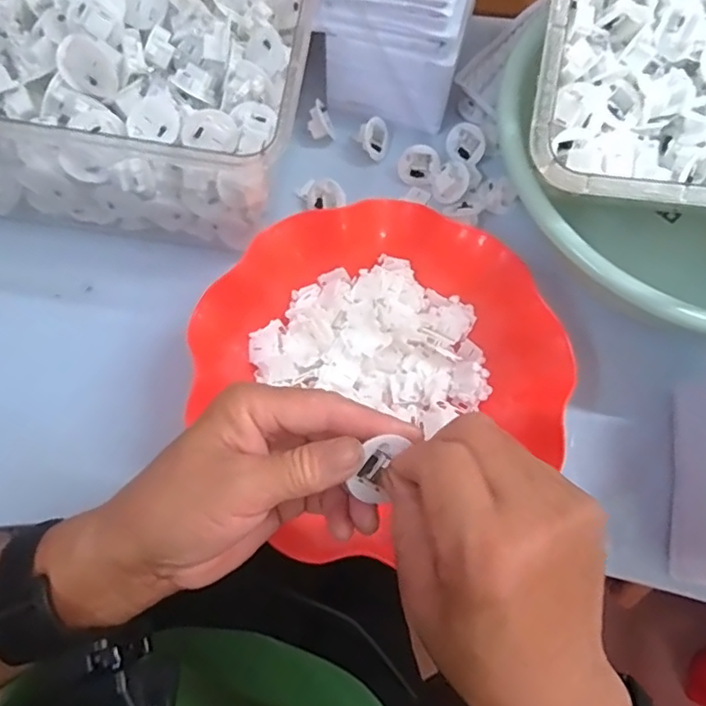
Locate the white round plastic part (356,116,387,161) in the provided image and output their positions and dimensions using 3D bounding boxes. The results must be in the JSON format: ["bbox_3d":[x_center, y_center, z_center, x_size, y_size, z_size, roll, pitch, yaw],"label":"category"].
[{"bbox_3d":[0.016,-0.175,0.484,0.016,0.026,0.033,8,82,41],"label":"white round plastic part"}]

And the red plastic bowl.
[{"bbox_3d":[0.015,0.008,0.381,0.211,0.061,0.197,0,70,-1],"label":"red plastic bowl"}]

